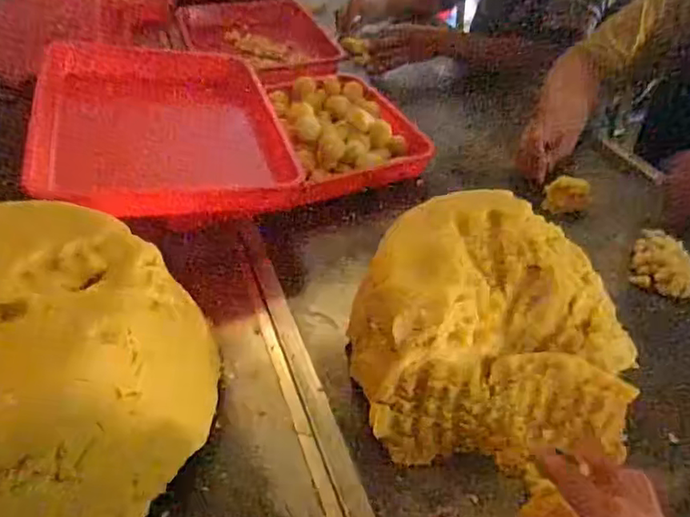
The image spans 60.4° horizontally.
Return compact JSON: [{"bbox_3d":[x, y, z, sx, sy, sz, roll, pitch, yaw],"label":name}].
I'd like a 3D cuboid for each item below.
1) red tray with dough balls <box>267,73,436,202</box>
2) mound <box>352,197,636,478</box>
[{"bbox_3d":[-0.004,-0.211,0.910,0.189,0.058,0.310,-10,44,-13],"label":"red tray with dough balls"},{"bbox_3d":[0.143,0.055,0.553,0.260,0.137,0.224,3,41,3],"label":"mound"}]

